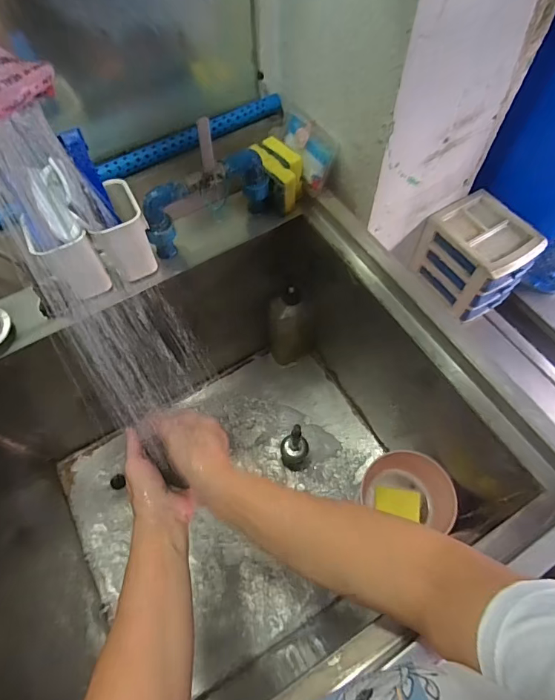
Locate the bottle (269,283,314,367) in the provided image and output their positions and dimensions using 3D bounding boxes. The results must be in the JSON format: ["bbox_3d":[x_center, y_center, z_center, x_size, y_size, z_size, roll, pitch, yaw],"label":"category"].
[{"bbox_3d":[0.031,-0.044,0.883,0.099,0.224,0.056,-7,63,-2],"label":"bottle"}]

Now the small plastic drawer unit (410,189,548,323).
[{"bbox_3d":[0.372,-0.179,0.802,0.150,0.141,0.177,-33,67,-14],"label":"small plastic drawer unit"}]

